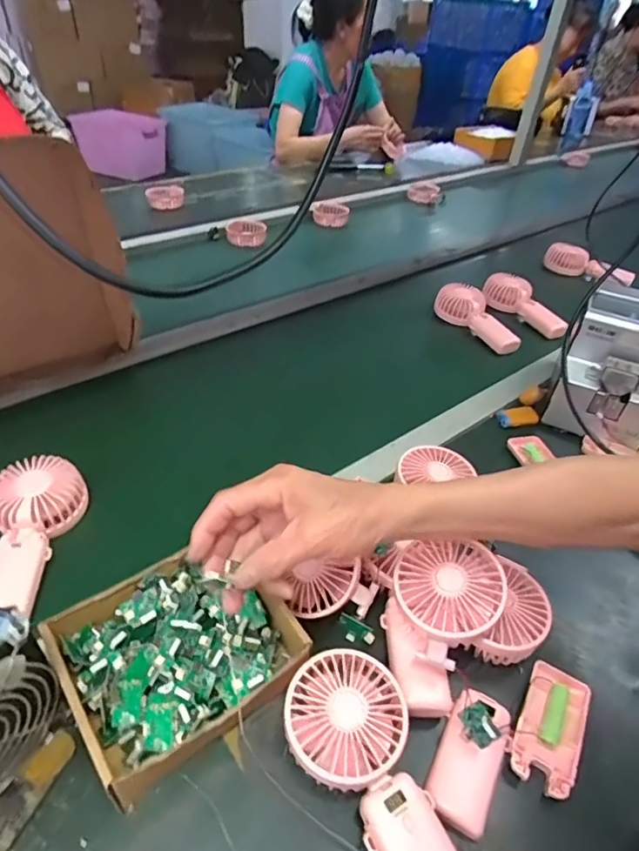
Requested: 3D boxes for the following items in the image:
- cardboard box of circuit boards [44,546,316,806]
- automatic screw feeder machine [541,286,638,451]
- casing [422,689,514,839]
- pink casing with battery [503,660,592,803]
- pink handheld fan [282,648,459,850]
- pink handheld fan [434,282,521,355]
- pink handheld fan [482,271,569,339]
[{"bbox_3d":[-0.109,0.184,0.416,0.167,0.054,0.150,-24,48,-30],"label":"cardboard box of circuit boards"},{"bbox_3d":[0.396,-0.076,0.693,0.123,0.159,0.171,22,43,19],"label":"automatic screw feeder machine"},{"bbox_3d":[0.116,0.240,0.381,0.046,0.036,0.094,25,44,23],"label":"casing"},{"bbox_3d":[0.184,0.242,0.412,0.046,0.018,0.095,24,44,21],"label":"pink casing with battery"},{"bbox_3d":[0.050,0.251,0.363,0.088,0.049,0.180,-27,50,-32],"label":"pink handheld fan"},{"bbox_3d":[0.283,-0.197,0.913,0.086,0.032,0.165,-40,66,-7],"label":"pink handheld fan"},{"bbox_3d":[0.378,-0.227,0.948,0.058,0.053,0.183,-20,46,-26],"label":"pink handheld fan"}]

